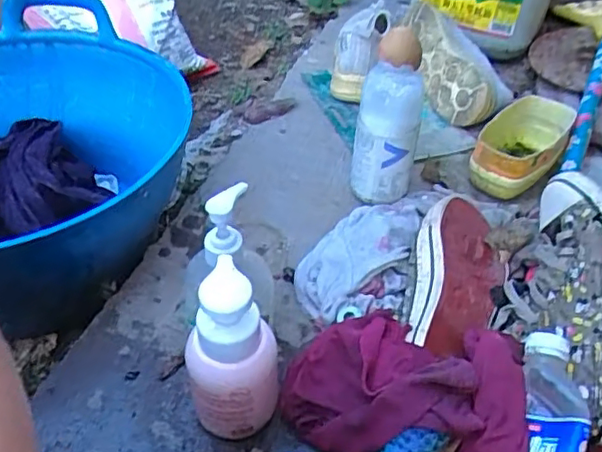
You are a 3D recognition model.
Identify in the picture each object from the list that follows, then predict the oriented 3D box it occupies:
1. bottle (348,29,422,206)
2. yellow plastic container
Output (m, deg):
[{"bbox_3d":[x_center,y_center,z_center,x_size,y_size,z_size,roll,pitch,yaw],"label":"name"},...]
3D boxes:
[{"bbox_3d":[0.090,-0.112,0.643,0.065,0.181,0.059,7,46,3],"label":"bottle"},{"bbox_3d":[0.264,-0.091,0.746,0.088,0.068,0.152,26,50,19],"label":"yellow plastic container"}]

